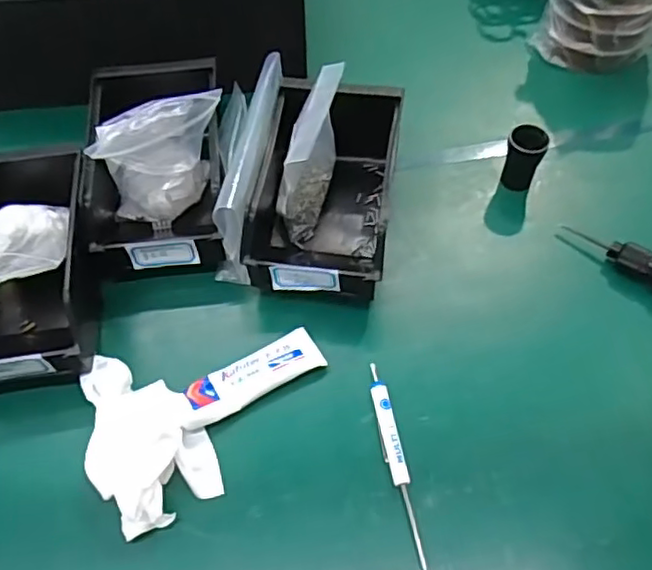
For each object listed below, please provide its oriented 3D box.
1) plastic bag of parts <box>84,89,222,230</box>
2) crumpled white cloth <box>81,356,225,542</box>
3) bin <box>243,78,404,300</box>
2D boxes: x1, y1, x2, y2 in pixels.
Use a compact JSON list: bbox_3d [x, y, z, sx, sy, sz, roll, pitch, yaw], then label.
[{"bbox_3d":[-0.128,-0.098,0.499,0.098,0.096,0.044,-9,57,-5],"label":"plastic bag of parts"},{"bbox_3d":[-0.128,0.098,0.422,0.073,0.029,0.126,-31,62,-17],"label":"crumpled white cloth"},{"bbox_3d":[0.002,-0.075,0.505,0.099,0.078,0.171,7,58,5],"label":"bin"}]

